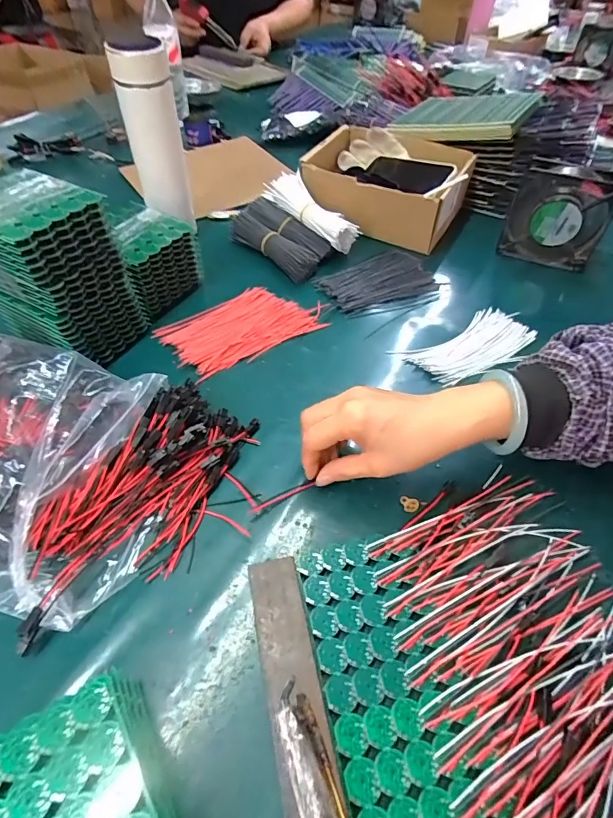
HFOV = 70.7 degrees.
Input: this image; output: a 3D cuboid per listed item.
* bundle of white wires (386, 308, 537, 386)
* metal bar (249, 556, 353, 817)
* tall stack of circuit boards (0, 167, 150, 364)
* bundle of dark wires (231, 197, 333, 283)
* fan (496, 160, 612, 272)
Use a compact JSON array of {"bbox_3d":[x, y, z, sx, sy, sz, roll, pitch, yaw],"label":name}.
[{"bbox_3d":[0.190,-0.075,0.501,0.160,0.008,0.079,-23,54,-19],"label":"bundle of white wires"},{"bbox_3d":[-0.005,0.190,0.270,0.037,0.014,0.192,-11,51,-9],"label":"metal bar"},{"bbox_3d":[-0.251,-0.130,0.438,0.103,0.162,0.104,24,55,21],"label":"tall stack of circuit boards"},{"bbox_3d":[-0.038,-0.246,0.620,0.075,0.035,0.162,-36,59,-28],"label":"bundle of dark wires"},{"bbox_3d":[0.342,-0.257,0.592,0.119,0.131,0.033,24,51,15],"label":"fan"}]

